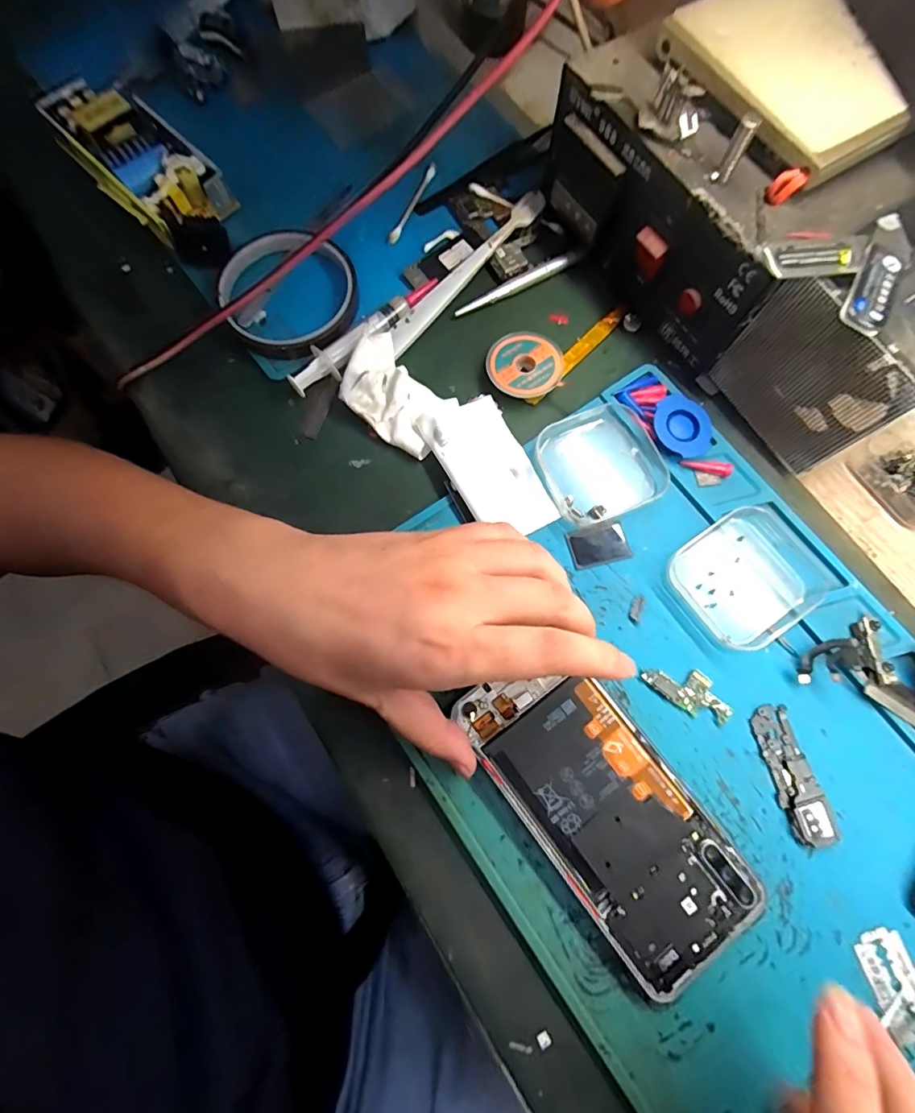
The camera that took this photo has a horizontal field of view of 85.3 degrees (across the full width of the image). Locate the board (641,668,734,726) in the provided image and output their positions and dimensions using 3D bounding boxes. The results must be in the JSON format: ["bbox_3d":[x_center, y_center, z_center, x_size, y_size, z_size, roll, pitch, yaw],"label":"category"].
[{"bbox_3d":[0.119,0.068,0.254,0.045,0.004,0.021,35,78,9],"label":"board"}]

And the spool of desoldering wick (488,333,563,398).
[{"bbox_3d":[0.041,-0.114,0.300,0.045,0.012,0.041,0,75,1],"label":"spool of desoldering wick"}]

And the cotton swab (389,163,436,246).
[{"bbox_3d":[-0.031,-0.238,0.336,0.005,0.009,0.069,23,77,7],"label":"cotton swab"}]

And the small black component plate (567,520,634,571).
[{"bbox_3d":[0.078,-0.006,0.274,0.032,0.004,0.021,-12,75,-2],"label":"small black component plate"}]

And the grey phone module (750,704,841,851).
[{"bbox_3d":[0.164,0.107,0.243,0.020,0.004,0.064,-14,75,-3],"label":"grey phone module"}]

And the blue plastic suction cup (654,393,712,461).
[{"bbox_3d":[0.129,-0.075,0.285,0.033,0.010,0.038,12,76,4],"label":"blue plastic suction cup"}]

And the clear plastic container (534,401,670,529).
[{"bbox_3d":[0.082,-0.053,0.283,0.065,0.011,0.062,-23,76,-5],"label":"clear plastic container"}]

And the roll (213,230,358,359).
[{"bbox_3d":[-0.104,-0.162,0.306,0.080,0.020,0.089,-37,78,-8],"label":"roll"}]

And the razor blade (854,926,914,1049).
[{"bbox_3d":[0.196,0.191,0.221,0.024,0.004,0.041,-15,75,-3],"label":"razor blade"}]

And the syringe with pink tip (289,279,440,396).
[{"bbox_3d":[-0.055,-0.134,0.301,0.108,0.014,0.019,-36,77,-8],"label":"syringe with pink tip"}]

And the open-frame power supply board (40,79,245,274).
[{"bbox_3d":[-0.207,-0.261,0.330,0.061,0.035,0.173,-41,78,-9],"label":"open-frame power supply board"}]

